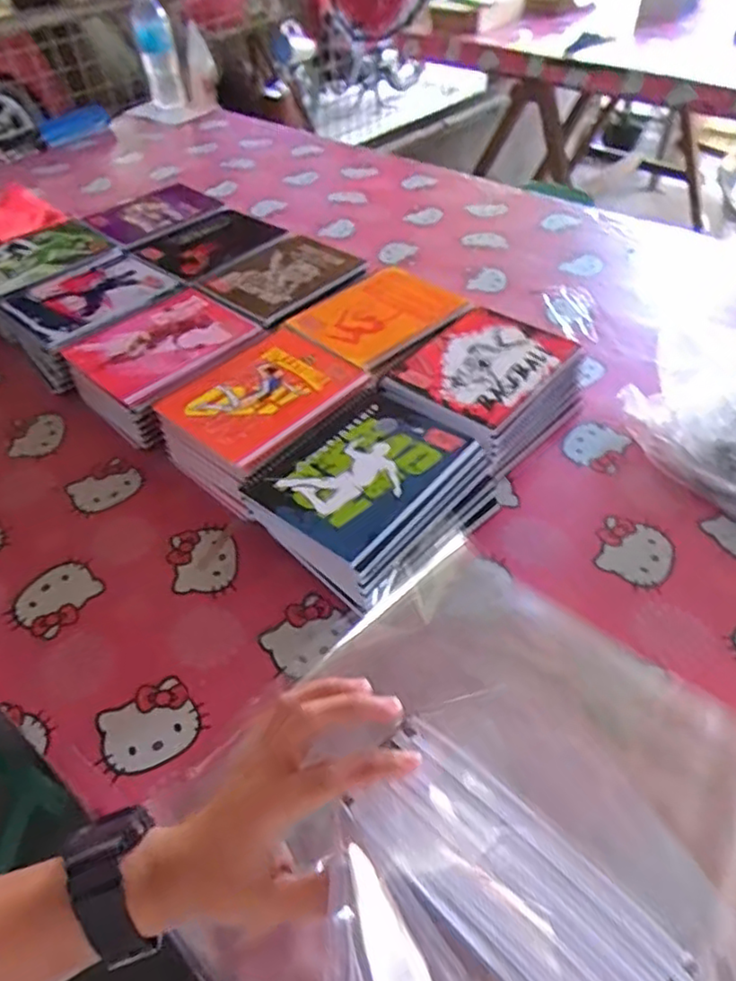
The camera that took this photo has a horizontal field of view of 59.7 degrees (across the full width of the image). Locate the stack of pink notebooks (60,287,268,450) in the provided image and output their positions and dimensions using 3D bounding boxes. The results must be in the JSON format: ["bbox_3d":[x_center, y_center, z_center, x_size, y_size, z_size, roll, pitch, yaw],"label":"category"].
[{"bbox_3d":[-0.261,-0.167,0.821,0.177,0.067,0.227,31,55,27],"label":"stack of pink notebooks"}]

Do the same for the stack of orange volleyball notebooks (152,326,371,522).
[{"bbox_3d":[-0.121,-0.086,0.745,0.167,0.067,0.215,32,56,28],"label":"stack of orange volleyball notebooks"}]

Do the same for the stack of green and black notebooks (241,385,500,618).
[{"bbox_3d":[0.000,0.001,0.652,0.181,0.061,0.220,34,57,30],"label":"stack of green and black notebooks"}]

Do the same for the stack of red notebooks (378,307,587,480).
[{"bbox_3d":[0.139,-0.118,0.773,0.173,0.081,0.217,33,56,29],"label":"stack of red notebooks"}]

